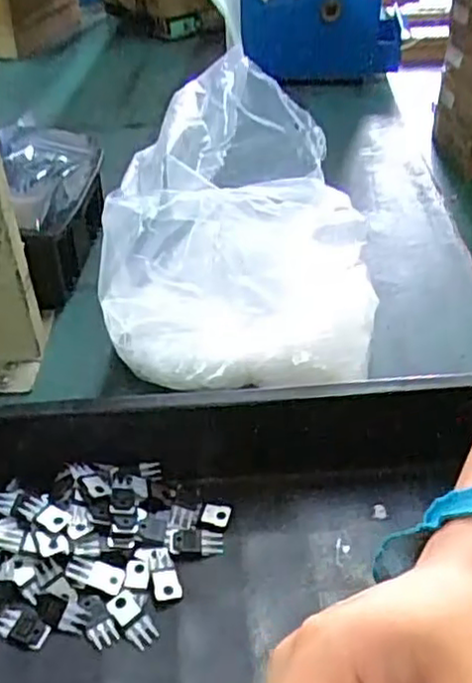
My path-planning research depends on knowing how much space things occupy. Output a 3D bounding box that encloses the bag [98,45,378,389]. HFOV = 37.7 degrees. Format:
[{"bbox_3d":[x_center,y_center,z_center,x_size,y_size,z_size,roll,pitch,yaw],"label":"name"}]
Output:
[{"bbox_3d":[0.011,-0.068,0.513,0.184,0.207,0.190,6,40,12],"label":"bag"}]

